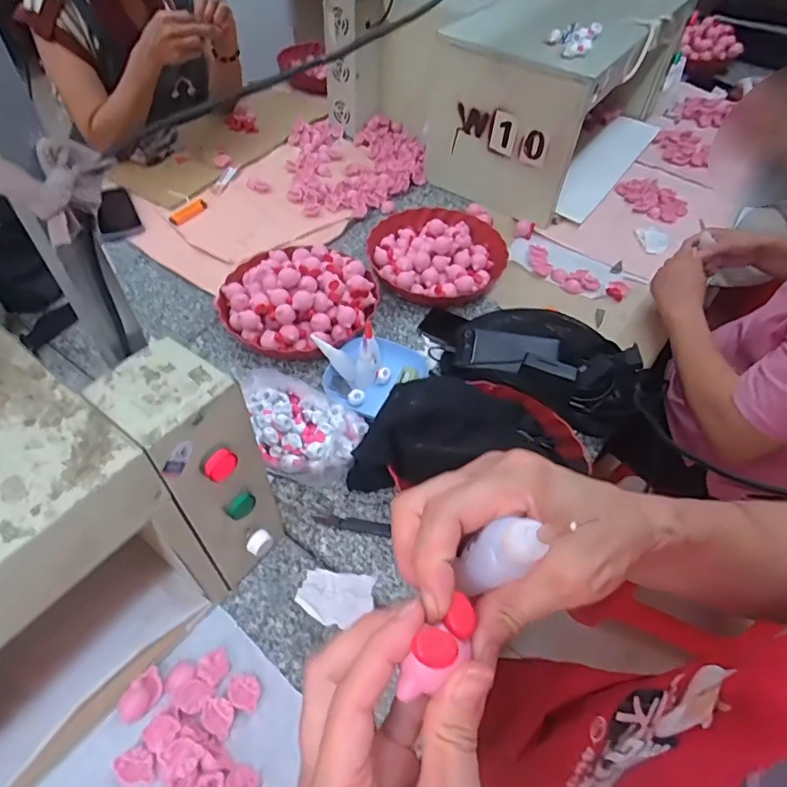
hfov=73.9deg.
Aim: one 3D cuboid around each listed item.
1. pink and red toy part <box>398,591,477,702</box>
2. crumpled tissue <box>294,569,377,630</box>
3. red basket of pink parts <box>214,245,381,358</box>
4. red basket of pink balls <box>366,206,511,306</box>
[{"bbox_3d":[0.018,0.097,0.198,0.016,0.021,0.041,35,58,23],"label":"pink and red toy part"},{"bbox_3d":[-0.064,0.225,0.577,0.082,0.009,0.055,5,51,2],"label":"crumpled tissue"},{"bbox_3d":[-0.148,-0.156,0.821,0.240,0.091,0.233,2,51,0],"label":"red basket of pink parts"},{"bbox_3d":[0.071,-0.243,0.915,0.227,0.058,0.221,1,51,-1],"label":"red basket of pink balls"}]

